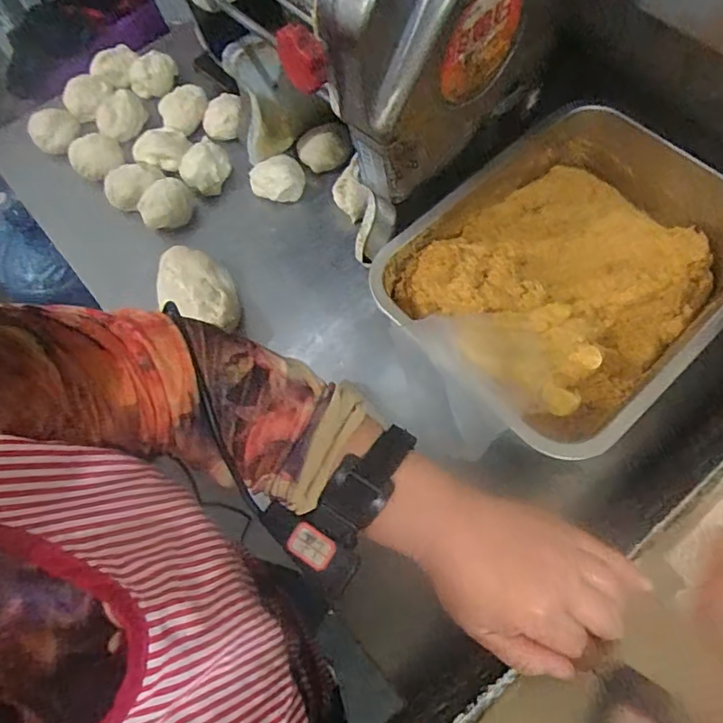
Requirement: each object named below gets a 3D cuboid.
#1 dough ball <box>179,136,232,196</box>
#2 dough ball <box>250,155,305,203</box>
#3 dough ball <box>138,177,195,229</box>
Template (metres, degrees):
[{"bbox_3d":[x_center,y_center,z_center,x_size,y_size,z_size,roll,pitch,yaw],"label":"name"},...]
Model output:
[{"bbox_3d":[-0.207,-0.270,0.718,0.051,0.059,0.067,14,68,8],"label":"dough ball"},{"bbox_3d":[-0.113,-0.245,0.707,0.070,0.040,0.056,-17,66,-5],"label":"dough ball"},{"bbox_3d":[-0.254,-0.201,0.702,0.072,0.064,0.055,-30,68,-10],"label":"dough ball"}]

